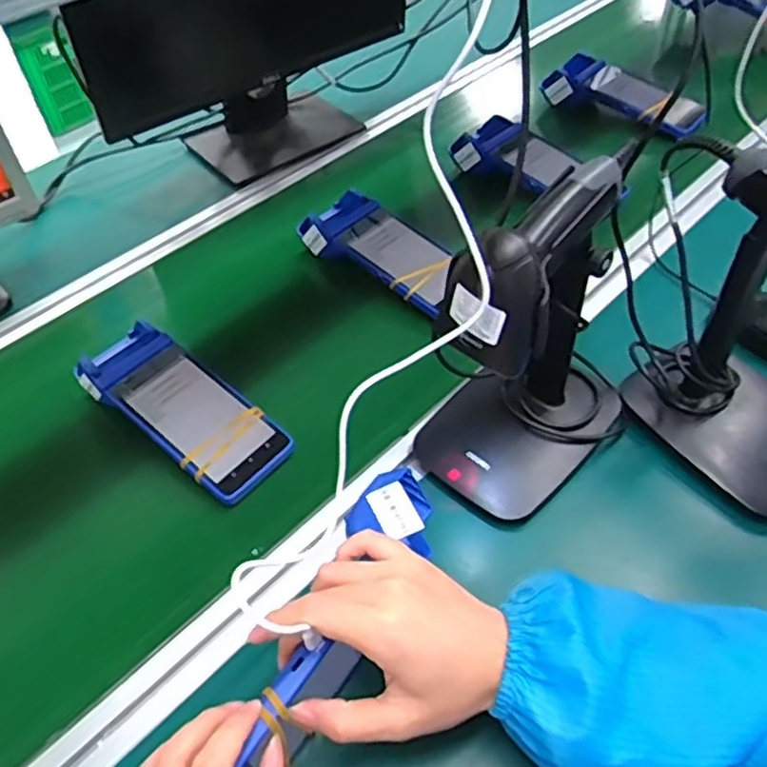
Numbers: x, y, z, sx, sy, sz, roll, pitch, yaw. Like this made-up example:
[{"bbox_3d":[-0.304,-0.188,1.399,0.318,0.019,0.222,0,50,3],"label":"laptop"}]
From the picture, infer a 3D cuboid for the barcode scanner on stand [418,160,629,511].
[{"bbox_3d":[0.116,-0.031,0.502,0.172,0.228,0.108,-35,54,-24],"label":"barcode scanner on stand"}]

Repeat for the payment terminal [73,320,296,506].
[{"bbox_3d":[-0.187,0.022,0.618,0.223,0.054,0.083,30,57,28],"label":"payment terminal"}]

